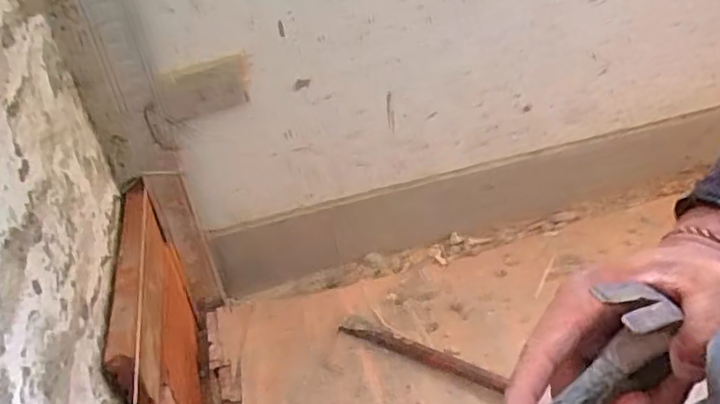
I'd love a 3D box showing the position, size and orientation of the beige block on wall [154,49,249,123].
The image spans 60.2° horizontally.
[{"bbox_3d":[-0.139,-0.102,0.555,0.080,0.047,0.011,-25,41,-18],"label":"beige block on wall"}]

